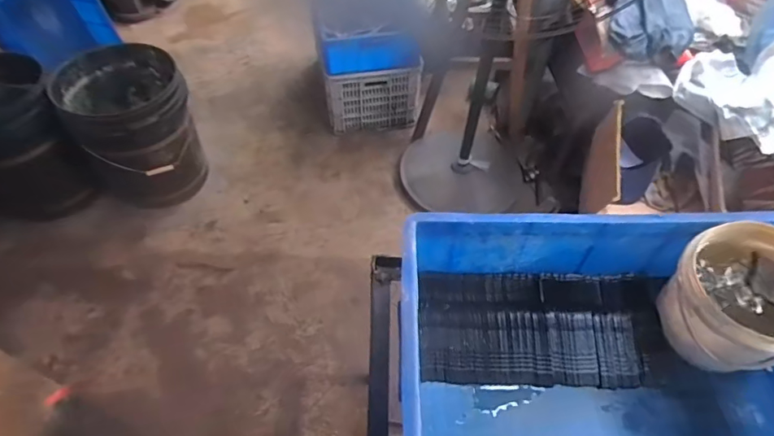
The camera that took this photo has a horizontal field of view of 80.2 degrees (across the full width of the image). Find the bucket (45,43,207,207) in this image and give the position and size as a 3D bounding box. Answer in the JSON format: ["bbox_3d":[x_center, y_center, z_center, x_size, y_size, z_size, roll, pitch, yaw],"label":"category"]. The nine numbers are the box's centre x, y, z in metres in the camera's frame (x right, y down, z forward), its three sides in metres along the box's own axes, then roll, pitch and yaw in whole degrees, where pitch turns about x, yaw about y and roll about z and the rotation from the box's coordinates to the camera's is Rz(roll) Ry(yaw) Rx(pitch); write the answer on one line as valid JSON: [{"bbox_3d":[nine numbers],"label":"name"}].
[{"bbox_3d":[-0.771,-0.255,1.449,0.341,0.401,0.320,-23,58,-21],"label":"bucket"}]

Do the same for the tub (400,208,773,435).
[{"bbox_3d":[0.286,0.181,0.554,0.538,0.185,0.336,2,53,-1],"label":"tub"}]

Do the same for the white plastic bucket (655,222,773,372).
[{"bbox_3d":[0.425,0.104,0.572,0.143,0.149,0.143,-34,62,-24],"label":"white plastic bucket"}]

